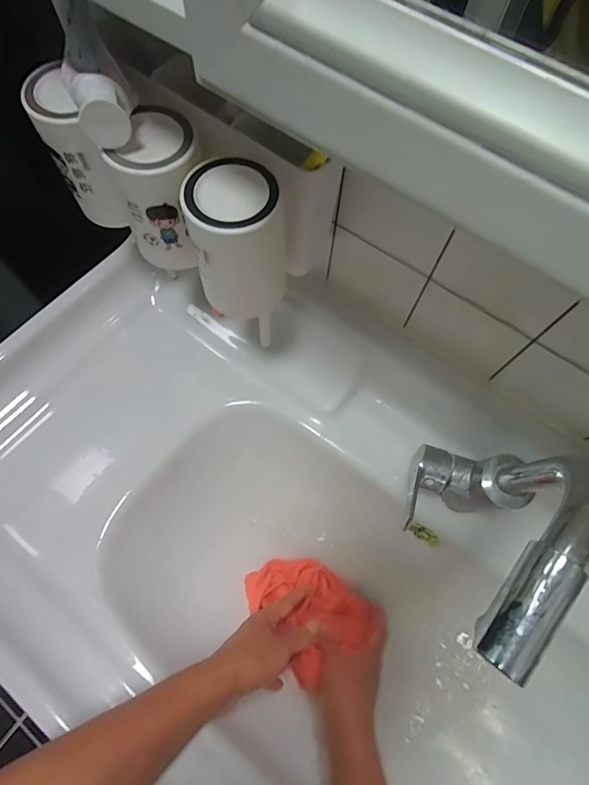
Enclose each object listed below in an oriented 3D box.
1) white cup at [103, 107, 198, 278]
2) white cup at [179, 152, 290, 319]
[{"bbox_3d":[-0.103,-0.156,0.328,0.067,0.101,0.072,14,69,4],"label":"white cup"},{"bbox_3d":[-0.042,-0.110,0.327,0.068,0.128,0.066,1,68,-2],"label":"white cup"}]

